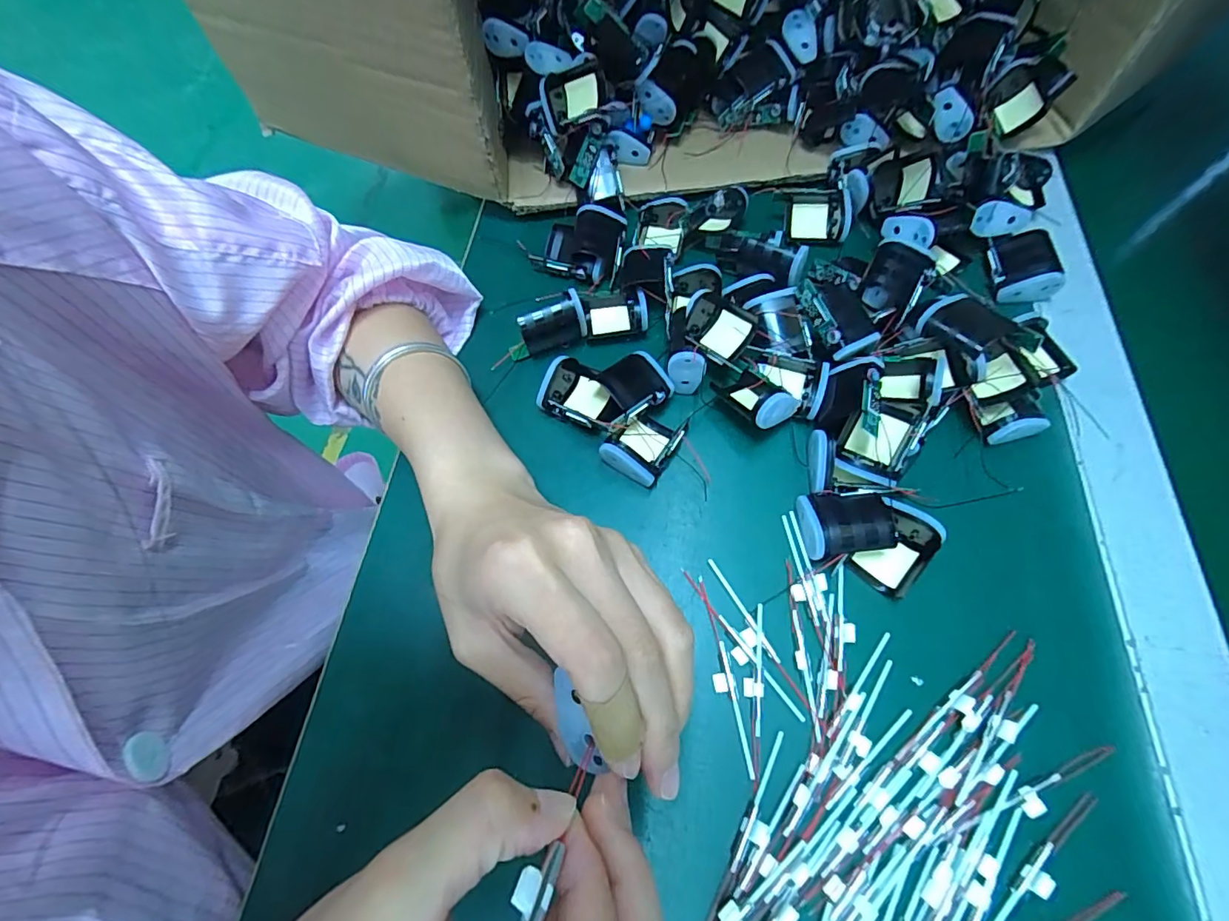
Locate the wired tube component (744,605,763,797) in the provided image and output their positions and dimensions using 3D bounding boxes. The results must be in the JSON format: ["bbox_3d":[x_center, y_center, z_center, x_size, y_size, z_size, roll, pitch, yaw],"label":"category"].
[{"bbox_3d":[0.067,0.113,0.250,0.008,0.004,0.083,6,66,5],"label":"wired tube component"}]

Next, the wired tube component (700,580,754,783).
[{"bbox_3d":[0.053,0.104,0.256,0.010,0.004,0.093,-9,66,-2],"label":"wired tube component"}]

